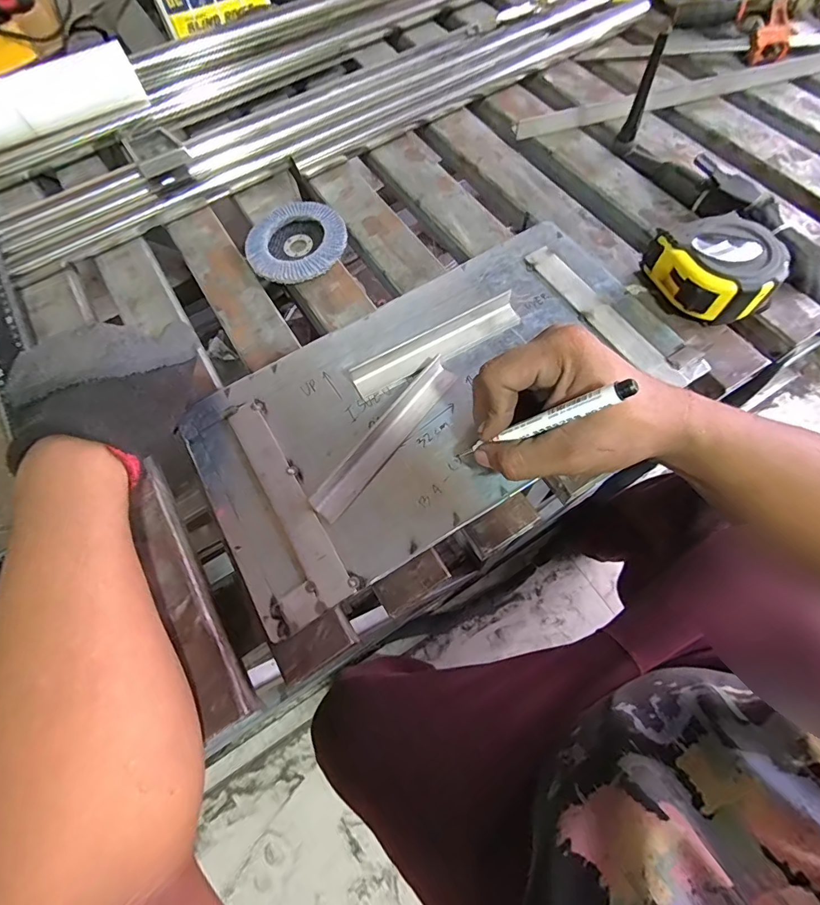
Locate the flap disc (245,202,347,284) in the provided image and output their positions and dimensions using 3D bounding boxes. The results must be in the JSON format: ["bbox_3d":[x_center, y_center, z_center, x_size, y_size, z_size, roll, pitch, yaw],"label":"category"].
[{"bbox_3d":[-0.108,-0.205,0.426,0.091,0.014,0.103,14,69,8],"label":"flap disc"}]

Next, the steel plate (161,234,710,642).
[{"bbox_3d":[0.022,-0.050,0.348,0.375,0.013,0.198,-30,69,-10],"label":"steel plate"}]

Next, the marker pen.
[{"bbox_3d":[0.074,-0.016,0.276,0.012,0.127,0.009,19,62,-34],"label":"marker pen"}]

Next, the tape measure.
[{"bbox_3d":[0.250,-0.150,0.358,0.078,0.047,0.090,-22,68,-7],"label":"tape measure"}]

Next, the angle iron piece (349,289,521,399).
[{"bbox_3d":[0.023,-0.089,0.361,0.150,0.015,0.023,-28,69,-9],"label":"angle iron piece"}]

